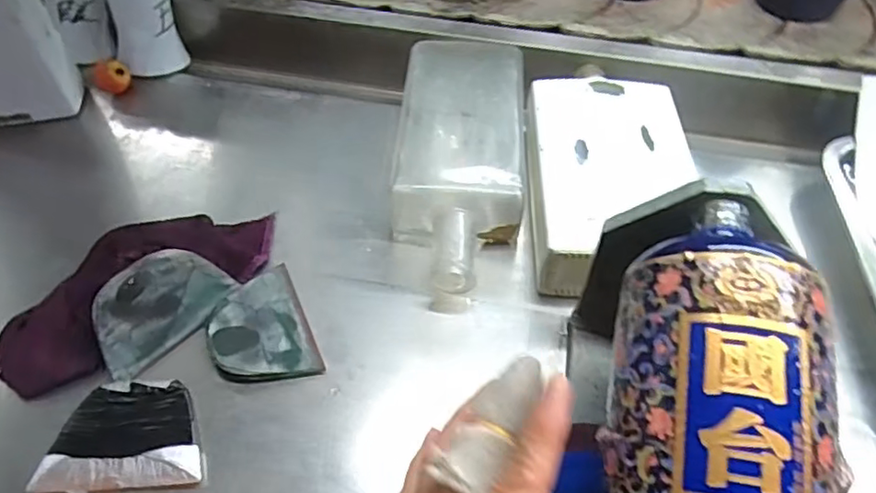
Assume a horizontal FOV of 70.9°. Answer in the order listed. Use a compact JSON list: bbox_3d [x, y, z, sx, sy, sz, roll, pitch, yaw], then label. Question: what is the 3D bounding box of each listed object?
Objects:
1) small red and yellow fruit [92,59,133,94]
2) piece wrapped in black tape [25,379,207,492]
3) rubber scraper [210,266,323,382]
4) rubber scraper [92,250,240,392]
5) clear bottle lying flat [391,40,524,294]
[{"bbox_3d":[-0.280,-0.147,0.530,0.033,0.025,0.024,27,59,18],"label":"small red and yellow fruit"},{"bbox_3d":[-0.172,0.104,0.338,0.083,0.012,0.061,-7,55,-6],"label":"piece wrapped in black tape"},{"bbox_3d":[-0.111,0.051,0.380,0.057,0.010,0.081,-21,57,-14],"label":"rubber scraper"},{"bbox_3d":[-0.175,0.036,0.376,0.055,0.004,0.086,45,65,-5],"label":"rubber scraper"},{"bbox_3d":[0.016,-0.066,0.449,0.094,0.048,0.230,4,54,3],"label":"clear bottle lying flat"}]

